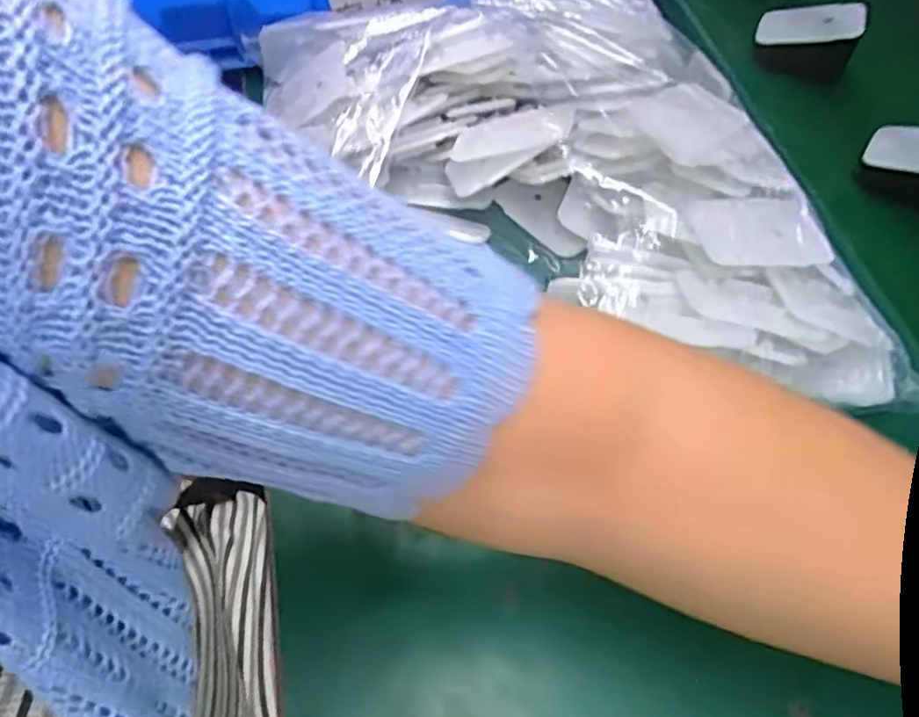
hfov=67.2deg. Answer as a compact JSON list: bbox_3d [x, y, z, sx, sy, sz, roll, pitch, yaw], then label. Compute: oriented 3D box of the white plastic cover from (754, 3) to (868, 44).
[{"bbox_3d":[0.260,-0.248,0.513,0.071,0.007,0.037,8,60,27],"label":"white plastic cover"}]

